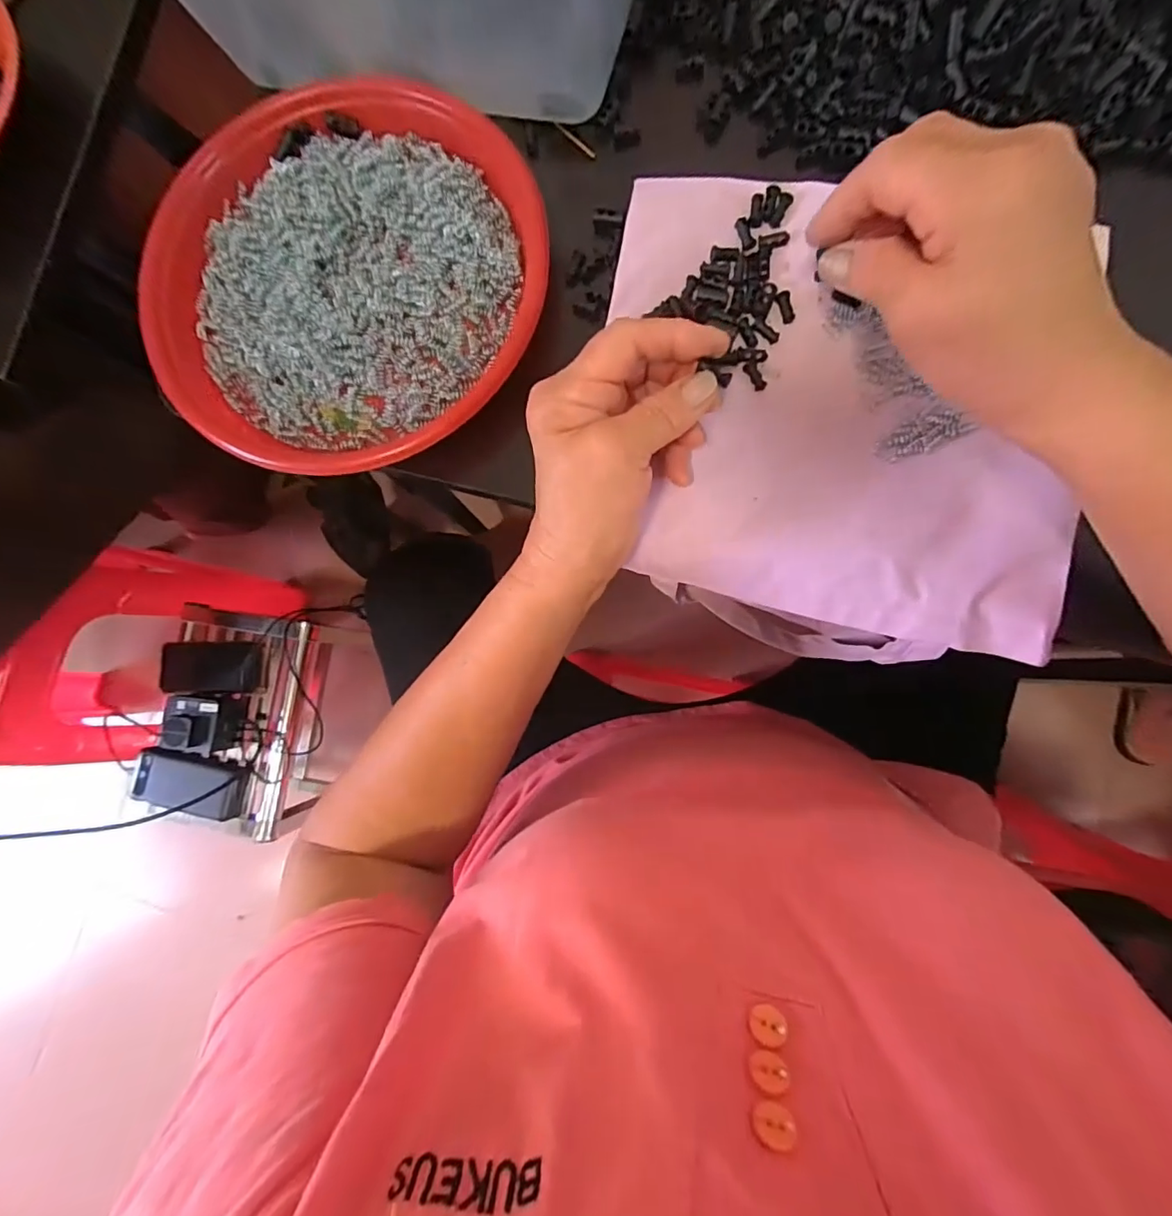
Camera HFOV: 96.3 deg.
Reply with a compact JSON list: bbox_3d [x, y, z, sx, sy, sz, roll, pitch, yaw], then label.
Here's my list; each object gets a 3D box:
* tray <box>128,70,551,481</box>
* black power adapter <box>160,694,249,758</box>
[{"bbox_3d":[-0.141,-0.199,0.310,0.236,0.031,0.244,2,85,6],"label":"tray"},{"bbox_3d":[-0.539,0.164,0.742,0.093,0.058,0.081,0,84,6],"label":"black power adapter"}]

